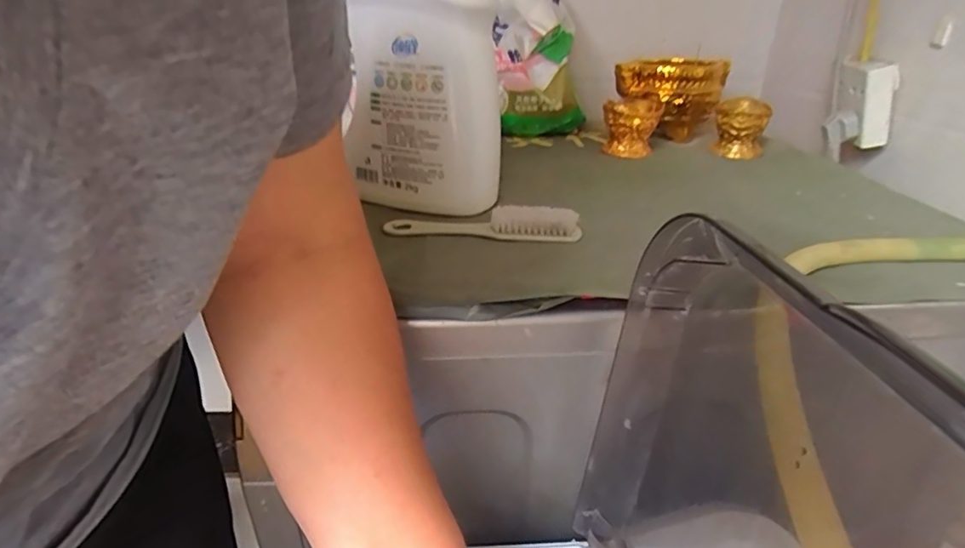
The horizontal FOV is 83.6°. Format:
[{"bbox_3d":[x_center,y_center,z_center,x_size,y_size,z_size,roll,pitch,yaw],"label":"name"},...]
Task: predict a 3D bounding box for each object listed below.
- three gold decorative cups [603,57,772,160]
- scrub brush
[{"bbox_3d":[0.235,-0.202,0.653,0.170,0.093,0.126,2,27,4],"label":"three gold decorative cups"},{"bbox_3d":[-0.002,-0.042,0.436,0.156,0.021,0.030,6,27,12],"label":"scrub brush"}]

